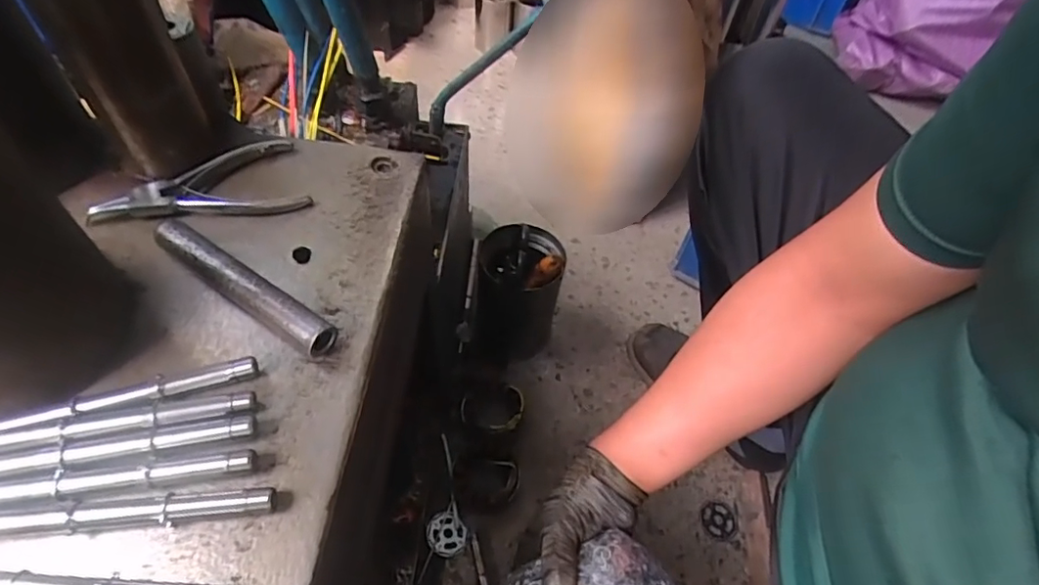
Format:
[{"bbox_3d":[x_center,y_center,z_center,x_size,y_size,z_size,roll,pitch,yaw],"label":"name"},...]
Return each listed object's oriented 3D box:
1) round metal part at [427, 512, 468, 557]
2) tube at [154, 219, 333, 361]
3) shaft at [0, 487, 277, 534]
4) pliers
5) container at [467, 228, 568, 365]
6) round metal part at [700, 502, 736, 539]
[{"bbox_3d":[-0.090,0.299,0.676,0.049,0.006,0.049,3,53,-3],"label":"round metal part"},{"bbox_3d":[-0.172,-0.003,0.336,0.139,0.020,0.019,29,56,16],"label":"tube"},{"bbox_3d":[-0.201,0.106,0.258,0.161,0.010,0.013,-2,54,-7],"label":"shaft"},{"bbox_3d":[-0.224,-0.084,0.396,0.137,0.013,0.075,-3,54,-8],"label":"pliers"},{"bbox_3d":[-0.006,0.005,0.793,0.120,0.196,0.124,3,53,-3],"label":"container"},{"bbox_3d":[0.264,0.302,0.723,0.048,0.007,0.044,3,53,-3],"label":"round metal part"}]

